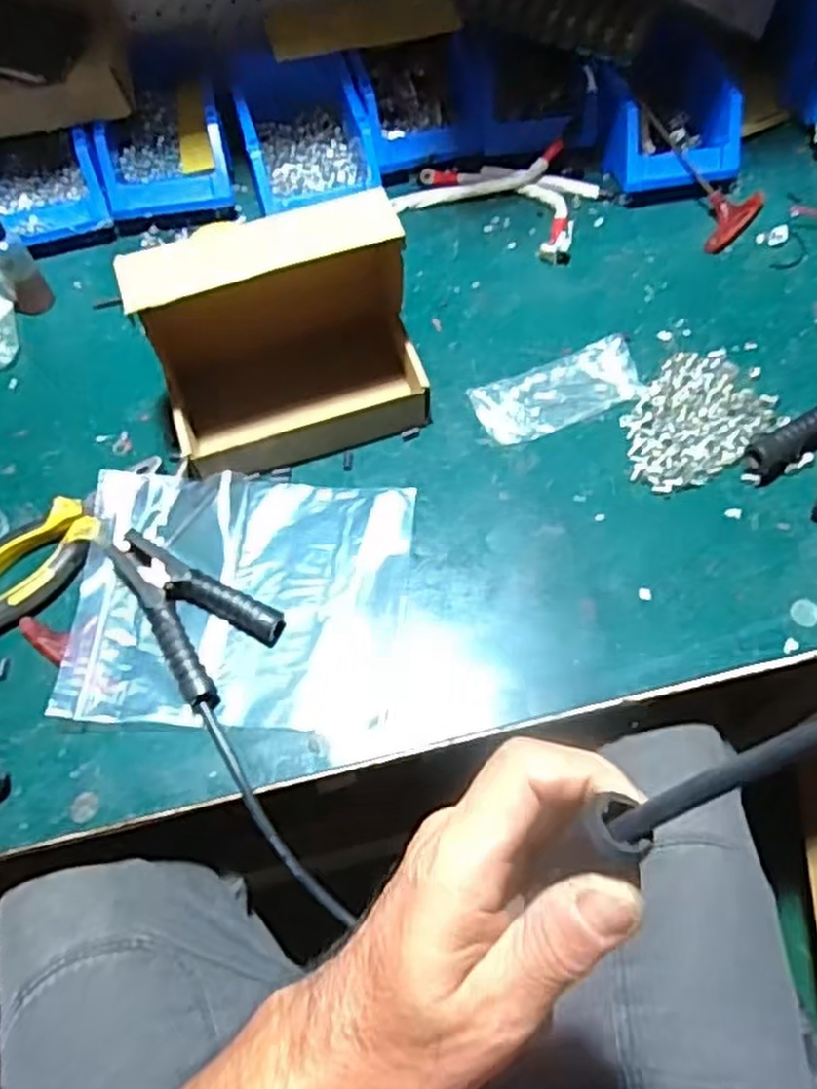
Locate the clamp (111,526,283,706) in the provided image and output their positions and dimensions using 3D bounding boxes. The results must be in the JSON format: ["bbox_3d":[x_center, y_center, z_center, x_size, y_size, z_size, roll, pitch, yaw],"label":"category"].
[{"bbox_3d":[-0.170,0.043,0.566,0.142,0.023,0.084,37,71,17],"label":"clamp"}]

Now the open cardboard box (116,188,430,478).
[{"bbox_3d":[-0.092,-0.151,0.598,0.198,0.164,0.119,-14,65,-5],"label":"open cardboard box"}]

